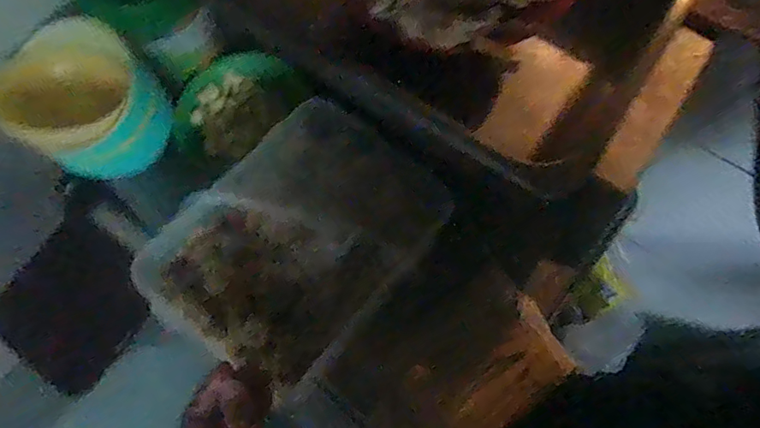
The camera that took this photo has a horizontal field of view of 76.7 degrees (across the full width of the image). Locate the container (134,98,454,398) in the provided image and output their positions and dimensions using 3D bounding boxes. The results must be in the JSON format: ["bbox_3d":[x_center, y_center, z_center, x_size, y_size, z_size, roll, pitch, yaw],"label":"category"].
[{"bbox_3d":[-0.093,0.033,0.531,0.204,0.065,0.267,41,77,13],"label":"container"}]

